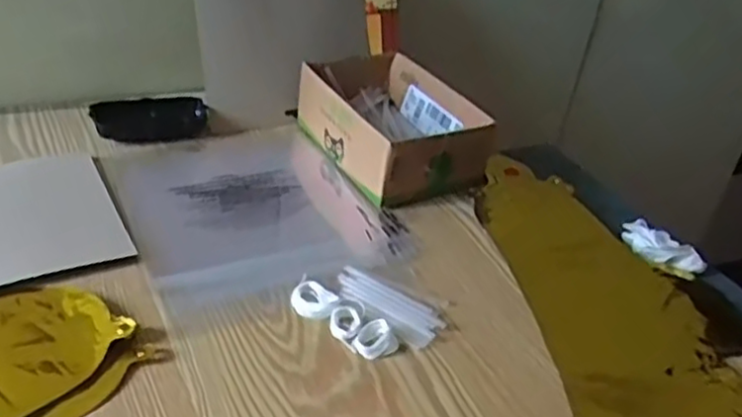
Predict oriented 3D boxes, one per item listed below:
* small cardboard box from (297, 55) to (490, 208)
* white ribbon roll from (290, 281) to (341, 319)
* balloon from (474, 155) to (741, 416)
[{"bbox_3d":[0.016,-0.092,0.726,0.132,0.067,0.206,-12,38,-27],"label":"small cardboard box"},{"bbox_3d":[-0.044,0.069,0.528,0.038,0.007,0.030,33,41,33],"label":"white ribbon roll"},{"bbox_3d":[0.194,0.086,0.542,0.179,0.012,0.439,-9,37,-24],"label":"balloon"}]

